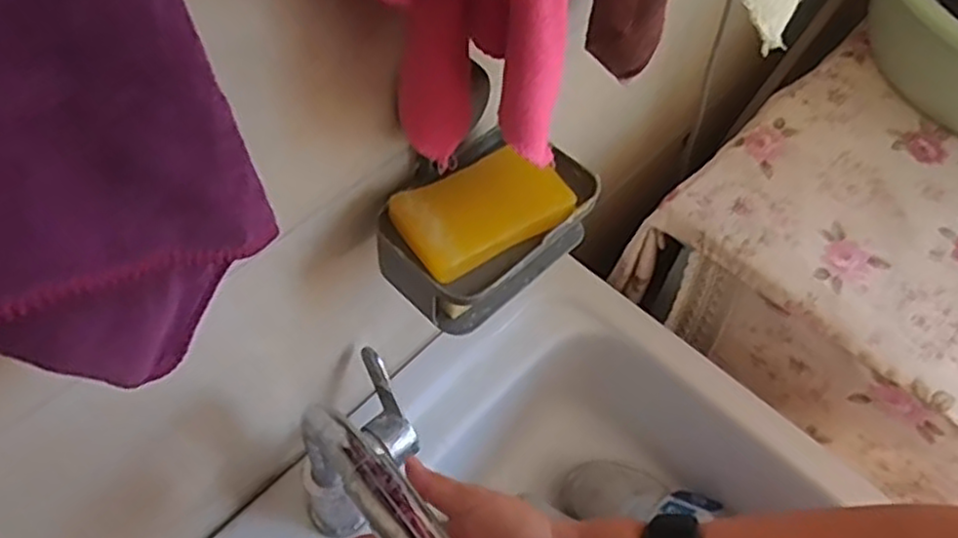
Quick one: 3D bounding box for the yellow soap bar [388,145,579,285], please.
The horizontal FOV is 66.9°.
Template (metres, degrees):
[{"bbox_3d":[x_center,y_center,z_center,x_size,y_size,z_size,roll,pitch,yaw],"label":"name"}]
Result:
[{"bbox_3d":[0.004,-0.038,0.446,0.102,0.018,0.062,-32,64,-21],"label":"yellow soap bar"}]

